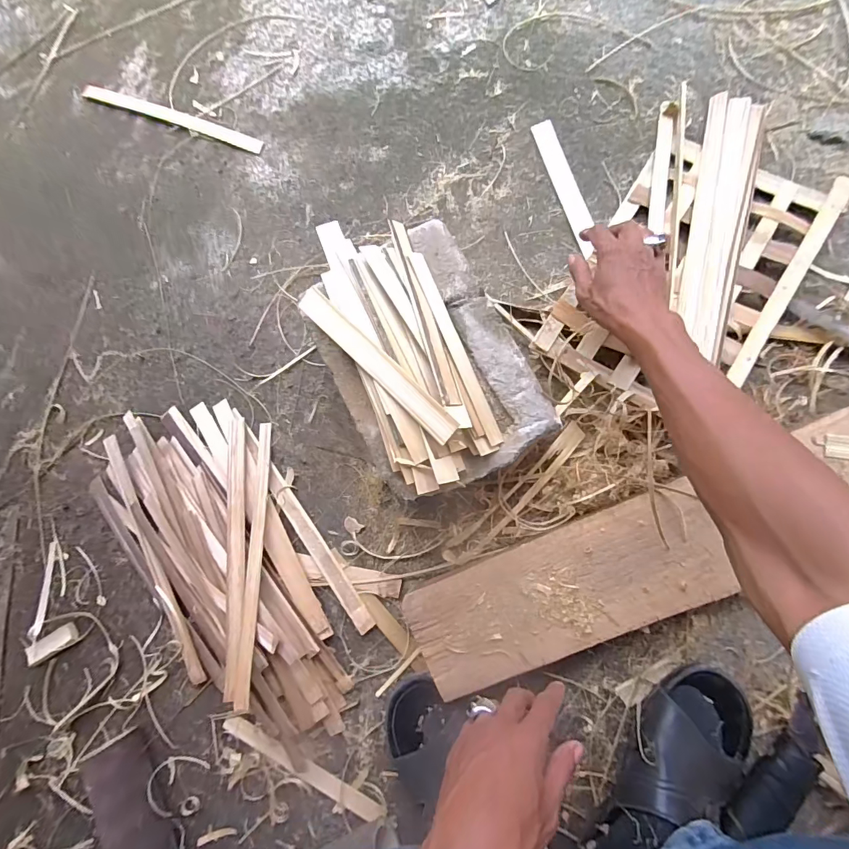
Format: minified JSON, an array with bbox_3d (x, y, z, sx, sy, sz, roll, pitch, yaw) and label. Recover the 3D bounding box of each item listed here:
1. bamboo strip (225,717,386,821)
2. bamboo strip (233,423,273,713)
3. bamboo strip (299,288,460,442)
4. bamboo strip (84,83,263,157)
[{"bbox_3d":[-0.152,0.424,0.517,0.221,0.007,0.027,24,86,9],"label":"bamboo strip"},{"bbox_3d":[-0.215,0.162,0.532,0.018,0.013,0.338,-6,68,6],"label":"bamboo strip"},{"bbox_3d":[-0.053,-0.065,0.433,0.226,0.005,0.029,44,106,17],"label":"bamboo strip"},{"bbox_3d":[-0.403,-0.490,0.667,0.338,0.006,0.027,22,86,9],"label":"bamboo strip"}]

